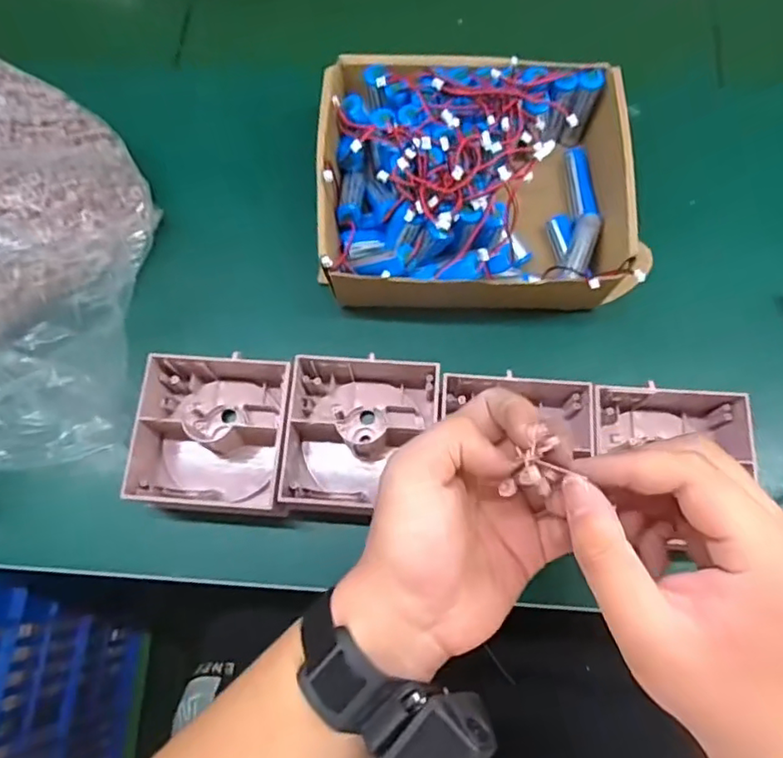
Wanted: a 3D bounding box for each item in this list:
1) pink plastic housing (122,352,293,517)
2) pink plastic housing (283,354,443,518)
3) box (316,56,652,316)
[{"bbox_3d":[-0.128,0.038,0.420,0.113,0.041,0.109,3,72,3],"label":"pink plastic housing"},{"bbox_3d":[-0.019,0.040,0.422,0.104,0.052,0.108,2,72,3],"label":"pink plastic housing"},{"bbox_3d":[0.069,-0.146,0.454,0.242,0.091,0.182,3,72,3],"label":"box"}]

